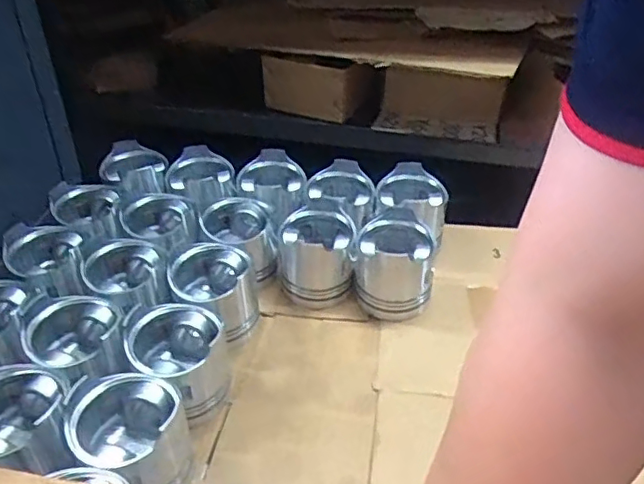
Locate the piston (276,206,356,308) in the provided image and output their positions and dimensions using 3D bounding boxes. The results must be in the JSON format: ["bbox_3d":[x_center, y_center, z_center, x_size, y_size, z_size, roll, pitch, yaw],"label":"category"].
[{"bbox_3d":[-0.008,0.019,0.784,0.097,0.091,0.108,-4,39,-5],"label":"piston"}]

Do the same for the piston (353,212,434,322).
[{"bbox_3d":[0.093,0.031,0.767,0.095,0.099,0.109,-1,38,-2],"label":"piston"}]

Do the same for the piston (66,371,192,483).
[{"bbox_3d":[-0.181,0.192,0.553,0.100,0.093,0.101,0,38,0],"label":"piston"}]

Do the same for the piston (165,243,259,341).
[{"bbox_3d":[-0.133,0.067,0.721,0.101,0.088,0.109,-13,40,-16],"label":"piston"}]

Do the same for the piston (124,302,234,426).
[{"bbox_3d":[-0.158,0.132,0.637,0.102,0.096,0.109,-6,39,-8],"label":"piston"}]

